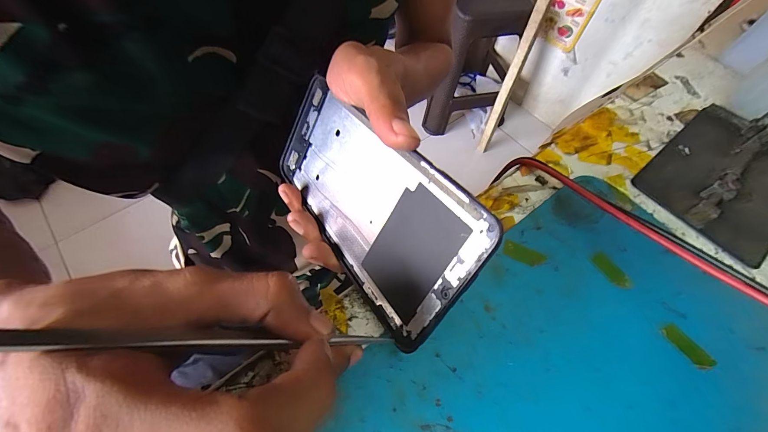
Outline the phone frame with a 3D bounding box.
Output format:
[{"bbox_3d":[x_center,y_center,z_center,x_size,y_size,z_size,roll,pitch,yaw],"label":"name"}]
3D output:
[{"bbox_3d":[-0.015,-0.013,0.175,0.004,0.072,0.158,5,33,-45],"label":"phone frame"}]

